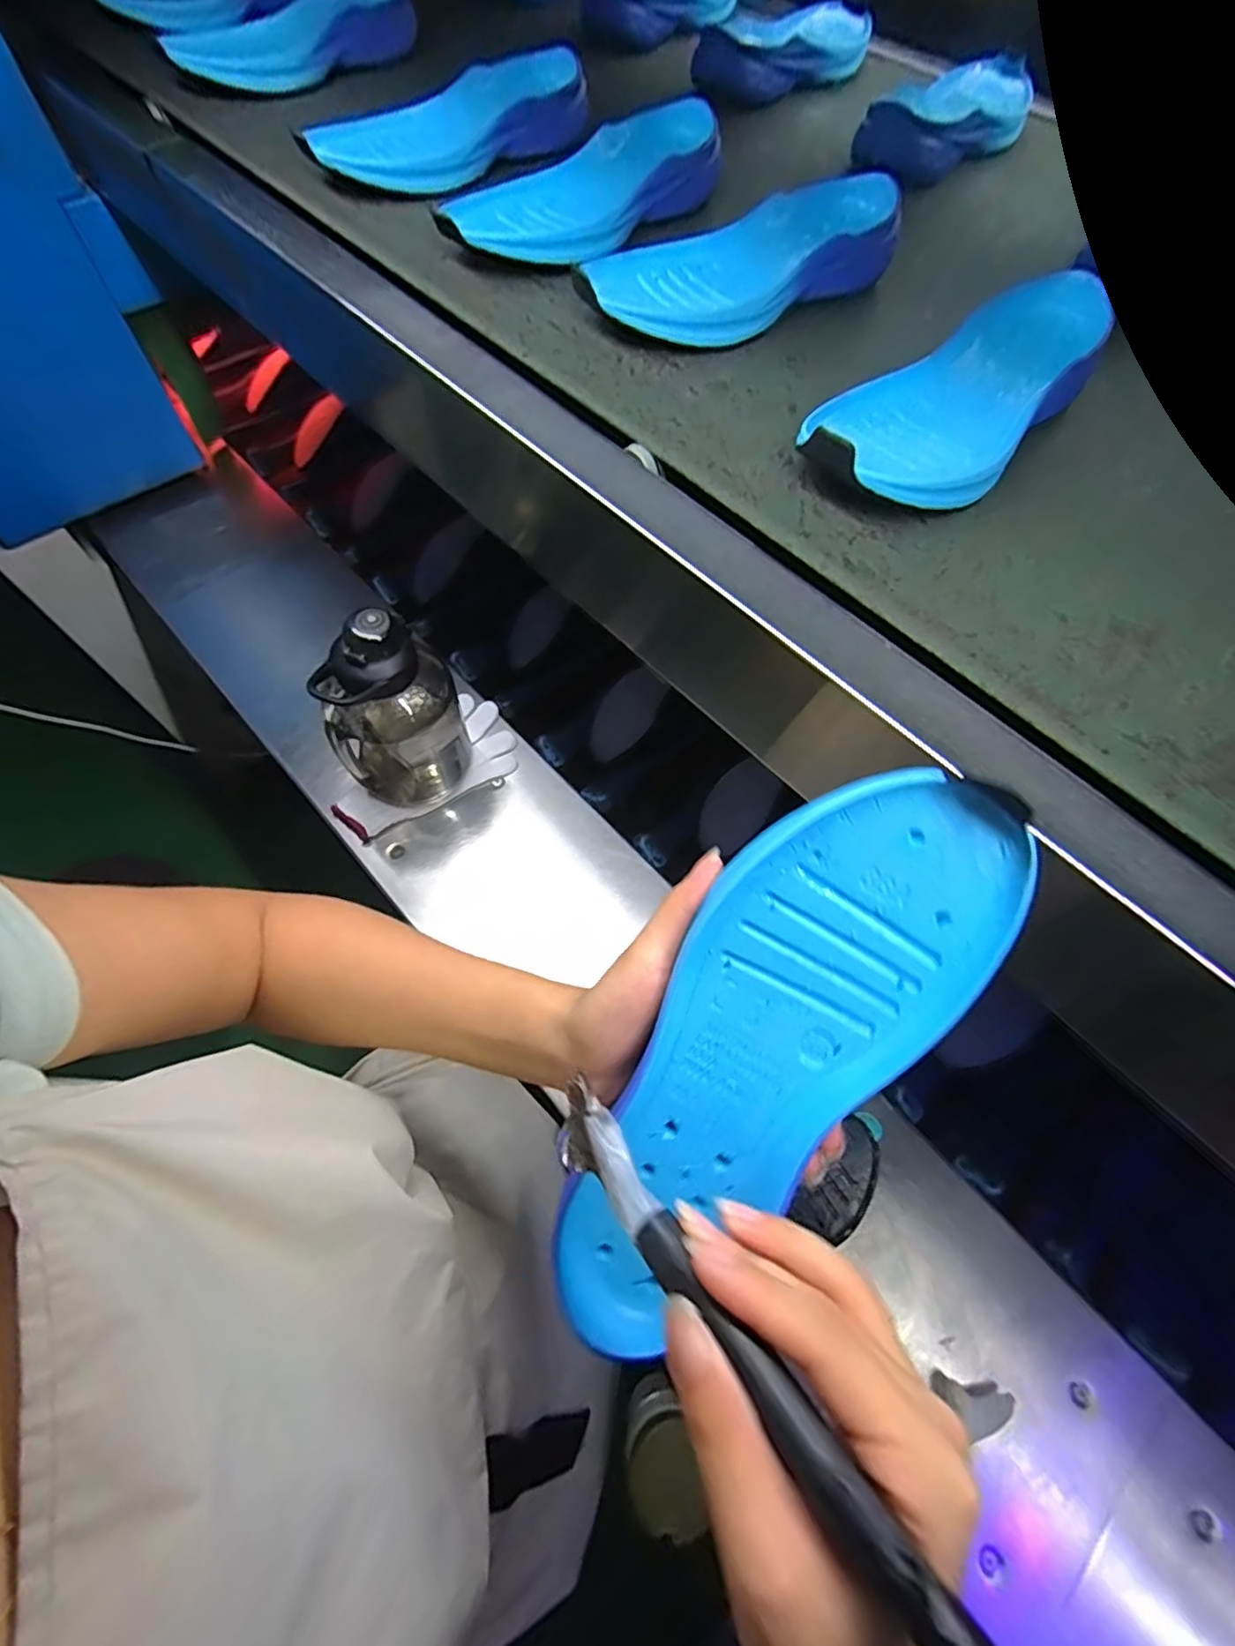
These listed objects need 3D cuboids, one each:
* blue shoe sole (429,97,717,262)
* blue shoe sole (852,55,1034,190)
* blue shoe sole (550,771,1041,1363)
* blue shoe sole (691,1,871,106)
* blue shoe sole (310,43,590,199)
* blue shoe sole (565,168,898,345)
[{"bbox_3d":[-0.021,-0.485,0.487,0.249,0.043,0.099,-40,73,-17],"label":"blue shoe sole"},{"bbox_3d":[0.323,-0.663,0.592,0.087,0.042,0.243,38,71,14],"label":"blue shoe sole"},{"bbox_3d":[0.053,0.093,0.248,0.092,0.028,0.255,35,101,13],"label":"blue shoe sole"},{"bbox_3d":[0.184,-0.807,0.657,0.099,0.043,0.250,32,69,12],"label":"blue shoe sole"},{"bbox_3d":[-0.132,-0.578,0.524,0.247,0.046,0.092,-38,72,-16],"label":"blue shoe sole"},{"bbox_3d":[0.087,-0.396,0.450,0.254,0.043,0.104,-33,71,-15],"label":"blue shoe sole"}]

